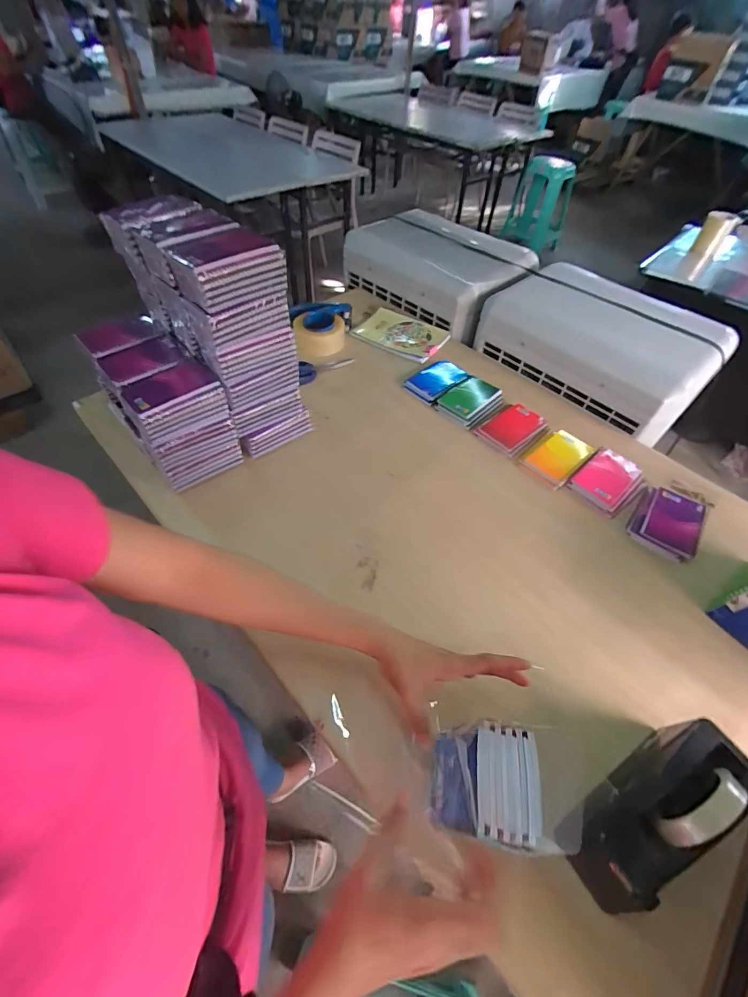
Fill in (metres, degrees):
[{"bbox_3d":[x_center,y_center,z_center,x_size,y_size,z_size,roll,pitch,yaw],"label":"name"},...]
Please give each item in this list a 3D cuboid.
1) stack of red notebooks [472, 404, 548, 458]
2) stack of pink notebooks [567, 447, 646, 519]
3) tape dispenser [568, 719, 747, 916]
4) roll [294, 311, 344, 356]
[{"bbox_3d":[0.288,-0.148,0.836,0.139,0.012,0.098,-35,62,-26],"label":"stack of red notebooks"},{"bbox_3d":[0.443,-0.032,0.758,0.141,0.022,0.102,-37,63,-27],"label":"stack of pink notebooks"},{"bbox_3d":[0.291,0.318,0.414,0.211,0.094,0.076,-23,57,-19],"label":"tape dispenser"},{"bbox_3d":[-0.135,-0.411,1.006,0.120,0.062,0.120,2,52,-2],"label":"roll"}]

